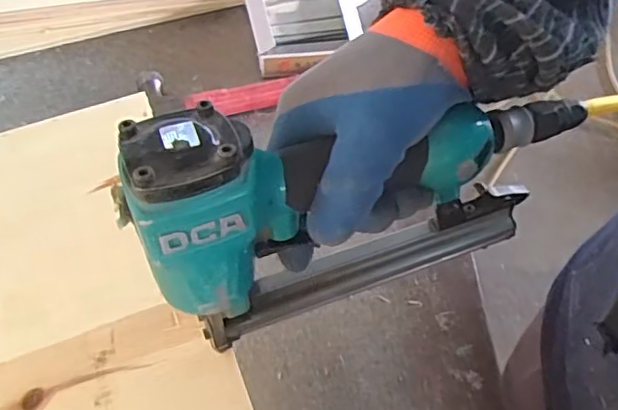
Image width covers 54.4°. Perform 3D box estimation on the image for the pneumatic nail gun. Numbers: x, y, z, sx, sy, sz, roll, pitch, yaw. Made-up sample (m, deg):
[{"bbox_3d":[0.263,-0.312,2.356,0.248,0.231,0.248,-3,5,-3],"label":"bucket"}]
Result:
[{"bbox_3d":[0.038,-0.005,0.332,0.242,0.144,0.059,-14,55,-9],"label":"pneumatic nail gun"}]

